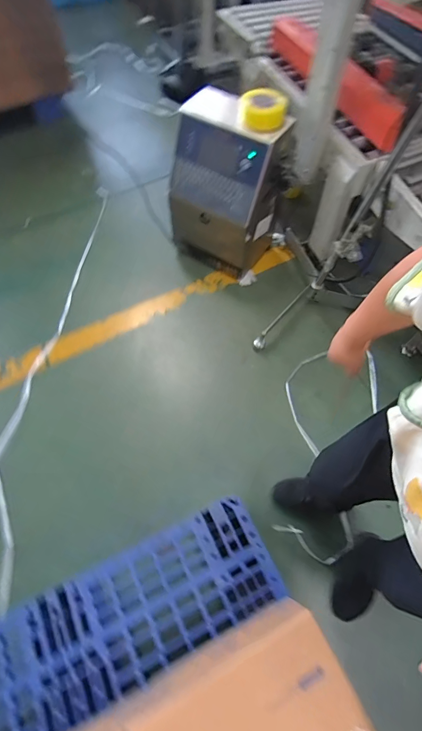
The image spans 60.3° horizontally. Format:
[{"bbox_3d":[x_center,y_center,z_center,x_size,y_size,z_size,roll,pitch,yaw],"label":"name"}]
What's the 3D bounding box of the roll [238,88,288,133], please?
[{"bbox_3d":[0.165,-0.819,1.173,0.148,0.063,0.142,0,63,1],"label":"roll"}]

